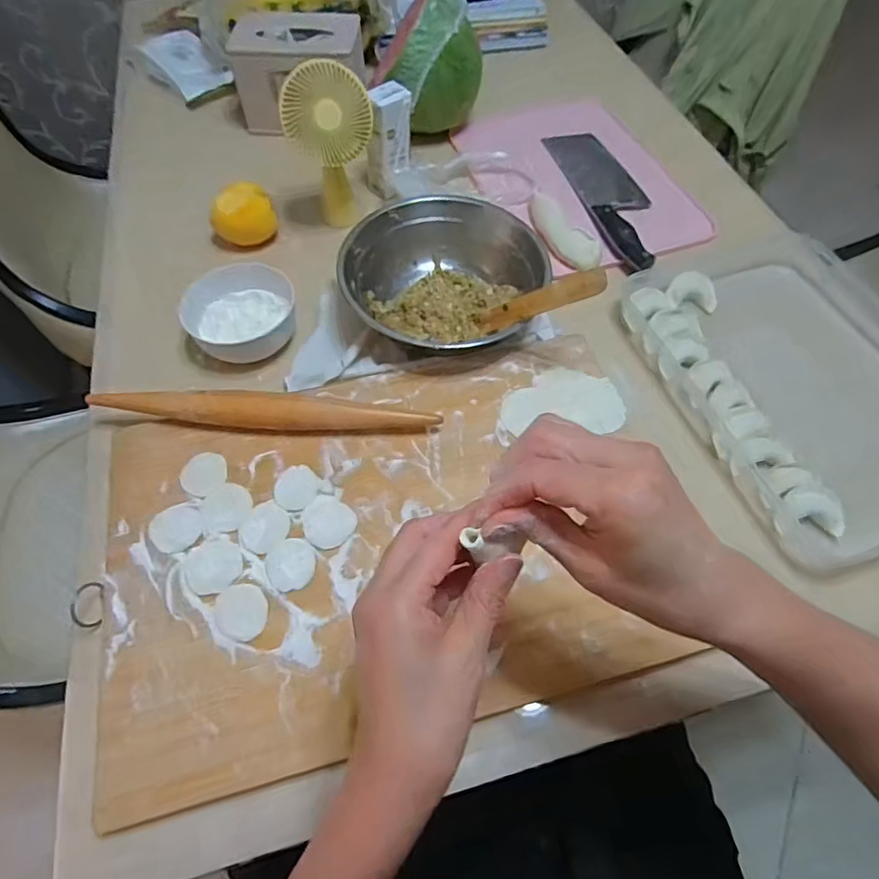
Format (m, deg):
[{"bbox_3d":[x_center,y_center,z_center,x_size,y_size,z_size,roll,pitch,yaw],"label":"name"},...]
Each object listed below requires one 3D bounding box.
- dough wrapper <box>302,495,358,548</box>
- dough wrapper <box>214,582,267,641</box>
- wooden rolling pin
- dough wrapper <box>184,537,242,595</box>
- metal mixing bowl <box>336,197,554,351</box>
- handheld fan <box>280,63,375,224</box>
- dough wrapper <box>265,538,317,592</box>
[{"bbox_3d":[-0.093,0.067,0.443,0.045,0.004,0.039,36,66,18],"label":"dough wrapper"},{"bbox_3d":[-0.152,0.131,0.408,0.038,0.004,0.042,-13,62,-8],"label":"dough wrapper"},{"bbox_3d":[-0.155,-0.023,0.480,0.303,0.030,0.026,3,60,0],"label":"wooden rolling pin"},{"bbox_3d":[-0.180,0.101,0.425,0.044,0.004,0.043,1,60,-1],"label":"dough wrapper"},{"bbox_3d":[-0.006,-0.168,0.555,0.188,0.072,0.174,1,60,-1],"label":"metal mixing bowl"},{"bbox_3d":[-0.117,-0.318,0.591,0.088,0.163,0.045,-6,61,-5],"label":"handheld fan"},{"bbox_3d":[-0.118,0.098,0.426,0.038,0.004,0.040,-14,62,-9],"label":"dough wrapper"}]

